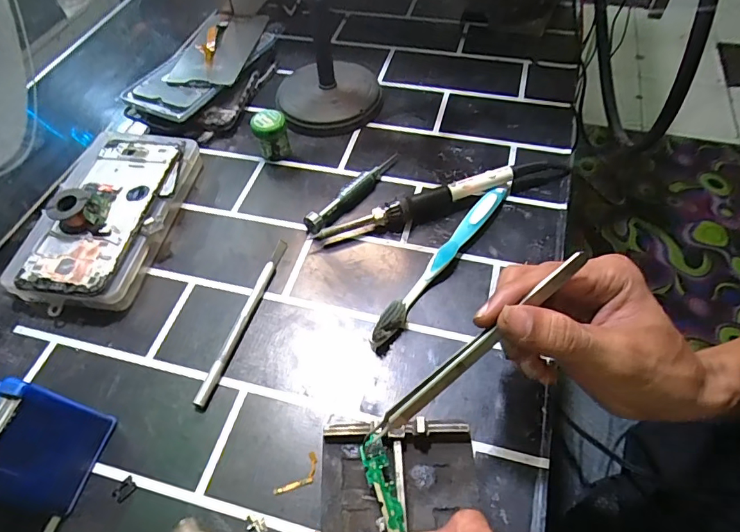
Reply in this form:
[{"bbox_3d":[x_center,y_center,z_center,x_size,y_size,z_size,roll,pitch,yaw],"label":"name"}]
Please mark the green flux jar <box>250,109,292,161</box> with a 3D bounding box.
[{"bbox_3d":[-0.090,-0.117,0.432,0.030,0.046,0.024,-13,54,-6],"label":"green flux jar"}]

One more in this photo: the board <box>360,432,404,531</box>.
[{"bbox_3d":[0.007,0.118,0.258,0.013,0.004,0.050,-16,59,-8],"label":"board"}]

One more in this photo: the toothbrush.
[{"bbox_3d":[0.056,-0.006,0.359,0.014,0.017,0.176,31,61,23],"label":"toothbrush"}]

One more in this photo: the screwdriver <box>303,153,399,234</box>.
[{"bbox_3d":[-0.011,-0.065,0.404,0.015,0.019,0.111,35,63,25],"label":"screwdriver"}]

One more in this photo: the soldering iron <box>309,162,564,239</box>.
[{"bbox_3d":[0.059,-0.062,0.395,0.221,0.024,0.025,-18,55,-9],"label":"soldering iron"}]

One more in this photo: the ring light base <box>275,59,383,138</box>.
[{"bbox_3d":[-0.041,-0.173,0.478,0.102,0.034,0.095,-9,54,-3],"label":"ring light base"}]

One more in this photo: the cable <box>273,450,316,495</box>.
[{"bbox_3d":[-0.041,0.125,0.278,0.031,0.004,0.013,-39,61,-22],"label":"cable"}]

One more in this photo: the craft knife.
[{"bbox_3d":[-0.090,0.036,0.344,0.008,0.008,0.139,12,56,12],"label":"craft knife"}]

